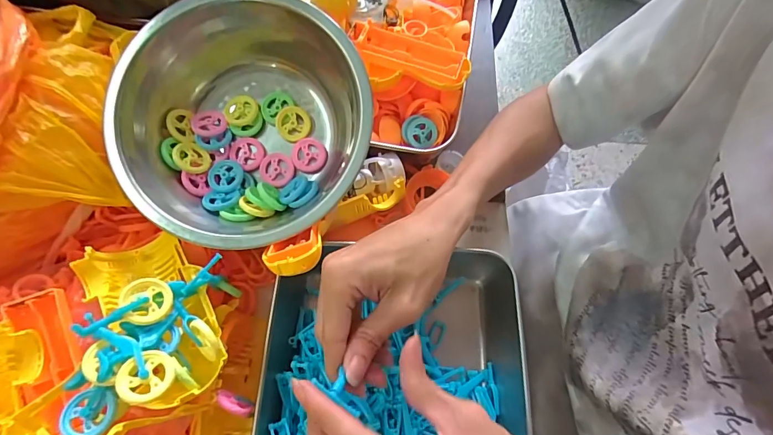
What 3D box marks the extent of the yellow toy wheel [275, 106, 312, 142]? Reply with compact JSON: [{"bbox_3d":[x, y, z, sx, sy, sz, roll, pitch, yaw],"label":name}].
[{"bbox_3d":[-0.082,-0.083,0.362,0.030,0.007,0.030,-1,99,-7],"label":"yellow toy wheel"}]

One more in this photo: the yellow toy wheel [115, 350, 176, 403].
[{"bbox_3d":[-0.141,0.093,0.240,0.029,0.007,0.029,9,50,-11],"label":"yellow toy wheel"}]

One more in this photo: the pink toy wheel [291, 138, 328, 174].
[{"bbox_3d":[-0.069,-0.055,0.364,0.029,0.007,0.030,-5,88,-7],"label":"pink toy wheel"}]

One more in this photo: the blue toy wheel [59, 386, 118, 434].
[{"bbox_3d":[-0.174,0.115,0.240,0.030,0.005,0.028,1,68,-2],"label":"blue toy wheel"}]

